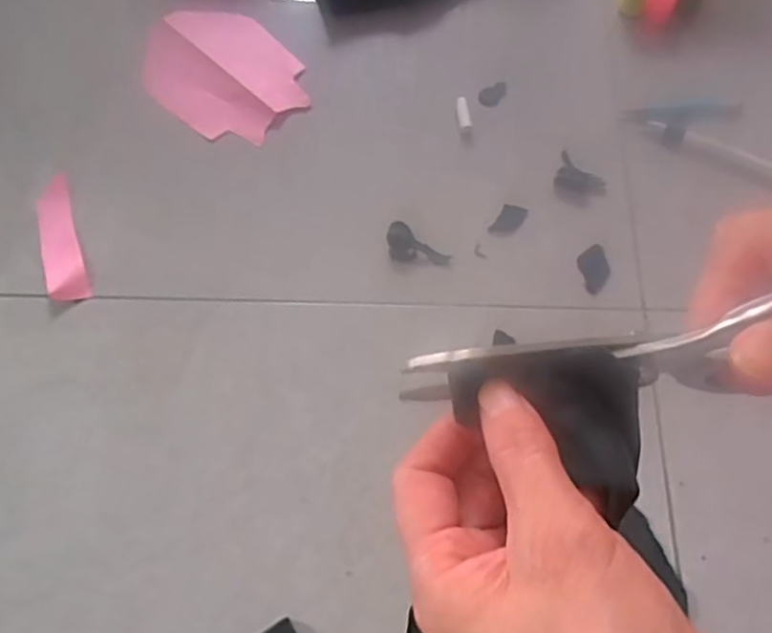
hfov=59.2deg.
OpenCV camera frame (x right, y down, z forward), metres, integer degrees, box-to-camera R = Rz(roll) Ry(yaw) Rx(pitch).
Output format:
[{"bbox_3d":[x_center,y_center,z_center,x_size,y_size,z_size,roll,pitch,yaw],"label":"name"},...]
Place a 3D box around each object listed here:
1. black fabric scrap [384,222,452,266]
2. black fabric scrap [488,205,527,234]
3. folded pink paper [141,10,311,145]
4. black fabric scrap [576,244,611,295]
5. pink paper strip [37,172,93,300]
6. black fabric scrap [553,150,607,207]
[{"bbox_3d":[0.020,-0.046,0.476,0.047,0.007,0.025,33,71,14],"label":"black fabric scrap"},{"bbox_3d":[0.088,-0.069,0.487,0.018,0.004,0.029,29,70,12],"label":"black fabric scrap"},{"bbox_3d":[-0.130,-0.197,0.541,0.137,0.011,0.103,39,72,15],"label":"folded pink paper"},{"bbox_3d":[0.145,-0.034,0.470,0.020,0.004,0.034,-12,67,-5],"label":"black fabric scrap"},{"bbox_3d":[-0.233,-0.057,0.483,0.026,0.007,0.105,-19,68,-8],"label":"pink paper strip"},{"bbox_3d":[0.138,-0.099,0.500,0.042,0.004,0.034,41,73,16],"label":"black fabric scrap"}]

